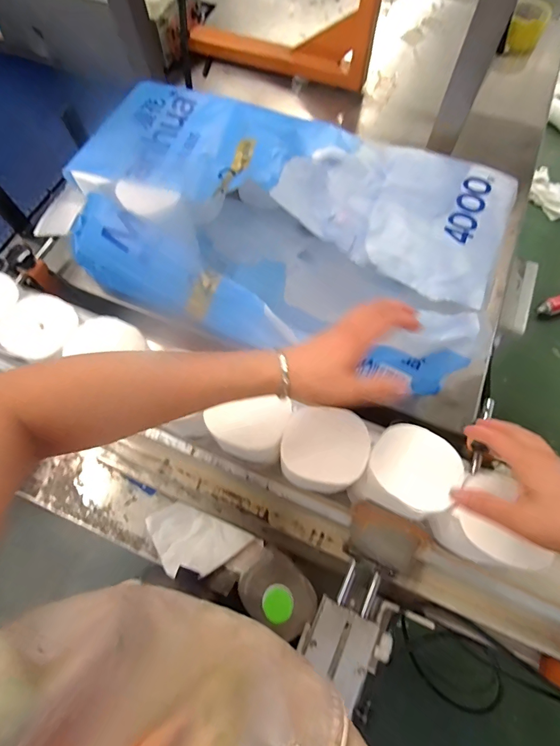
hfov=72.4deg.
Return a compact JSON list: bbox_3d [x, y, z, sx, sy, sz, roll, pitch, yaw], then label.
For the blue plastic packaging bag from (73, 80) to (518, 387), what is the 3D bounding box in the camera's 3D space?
[{"bbox_3d":[-0.004,-0.207,0.573,0.584,0.161,0.336,19,69,7],"label":"blue plastic packaging bag"}]

